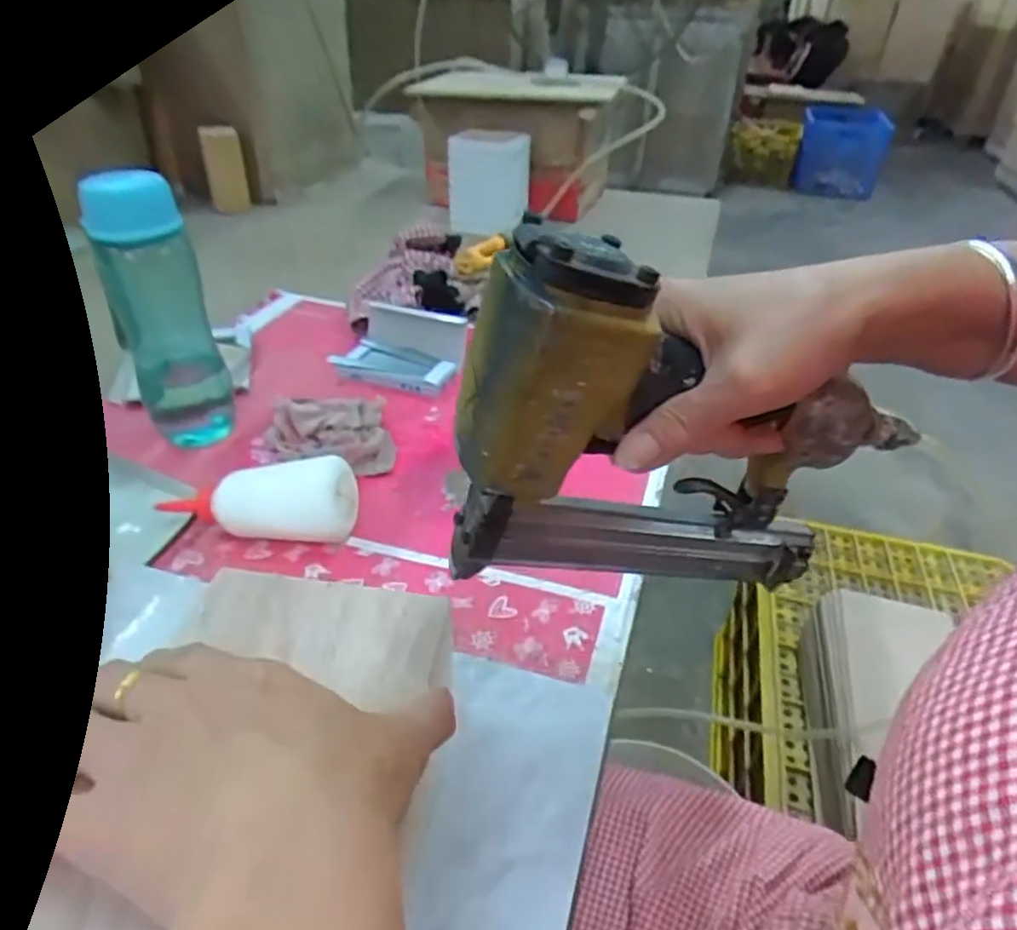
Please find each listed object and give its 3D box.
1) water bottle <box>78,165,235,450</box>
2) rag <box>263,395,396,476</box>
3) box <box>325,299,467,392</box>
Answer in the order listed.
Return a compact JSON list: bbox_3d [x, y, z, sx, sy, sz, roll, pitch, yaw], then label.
[{"bbox_3d":[-0.301,-0.134,0.590,0.075,0.232,0.057,-16,39,-23],"label":"water bottle"},{"bbox_3d":[-0.167,-0.029,0.628,0.111,0.032,0.107,-8,36,-13],"label":"rag"},{"bbox_3d":[-0.117,-0.131,0.753,0.132,0.026,0.101,13,68,19],"label":"box"}]

